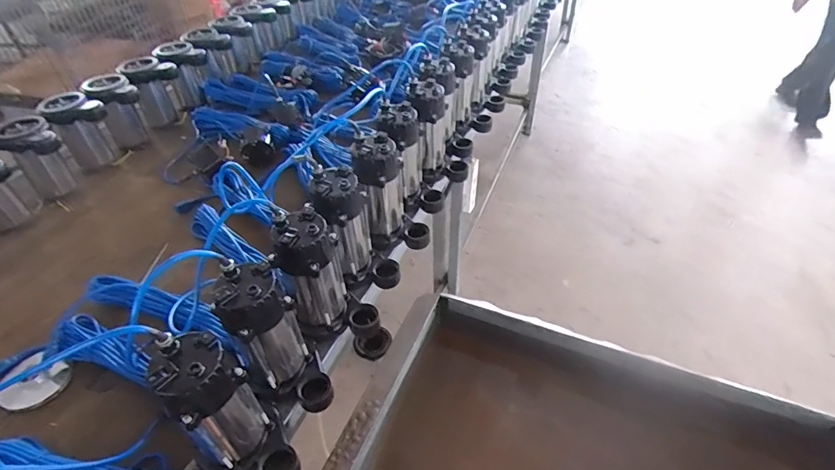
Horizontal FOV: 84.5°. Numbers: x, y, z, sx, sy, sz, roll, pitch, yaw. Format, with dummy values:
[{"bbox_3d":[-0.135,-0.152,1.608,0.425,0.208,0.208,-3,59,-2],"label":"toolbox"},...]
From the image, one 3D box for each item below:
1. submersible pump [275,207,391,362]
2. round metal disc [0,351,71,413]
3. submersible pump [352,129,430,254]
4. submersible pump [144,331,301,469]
[{"bbox_3d":[-0.158,0.077,0.785,0.130,0.220,0.121,-23,47,-21],"label":"submersible pump"},{"bbox_3d":[-0.661,0.258,0.794,0.097,0.016,0.095,3,58,-5],"label":"round metal disc"},{"bbox_3d":[-0.051,-0.084,0.954,0.140,0.224,0.104,-2,43,0],"label":"submersible pump"},{"bbox_3d":[-0.252,0.246,0.606,0.114,0.223,0.142,-29,49,-26],"label":"submersible pump"}]

